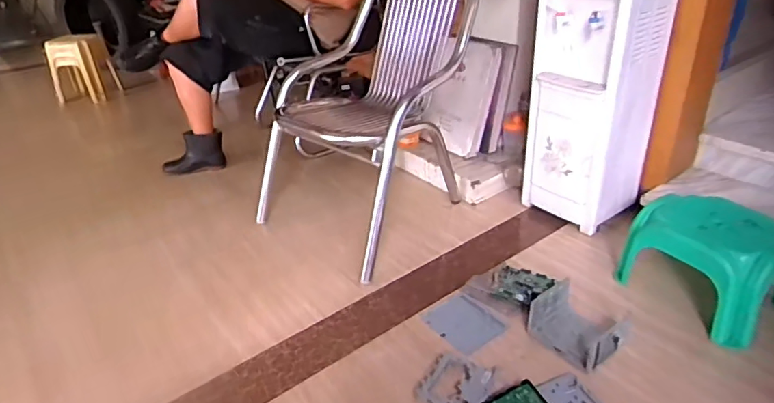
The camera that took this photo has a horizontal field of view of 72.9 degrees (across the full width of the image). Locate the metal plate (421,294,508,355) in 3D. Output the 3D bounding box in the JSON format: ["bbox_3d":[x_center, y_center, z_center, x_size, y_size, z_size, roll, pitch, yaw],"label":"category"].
[{"bbox_3d":[0.195,0.297,1.295,0.142,0.006,0.190,-22,26,-24],"label":"metal plate"}]

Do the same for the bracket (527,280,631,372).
[{"bbox_3d":[0.441,0.289,1.220,0.154,0.089,0.186,-22,34,-32],"label":"bracket"}]

